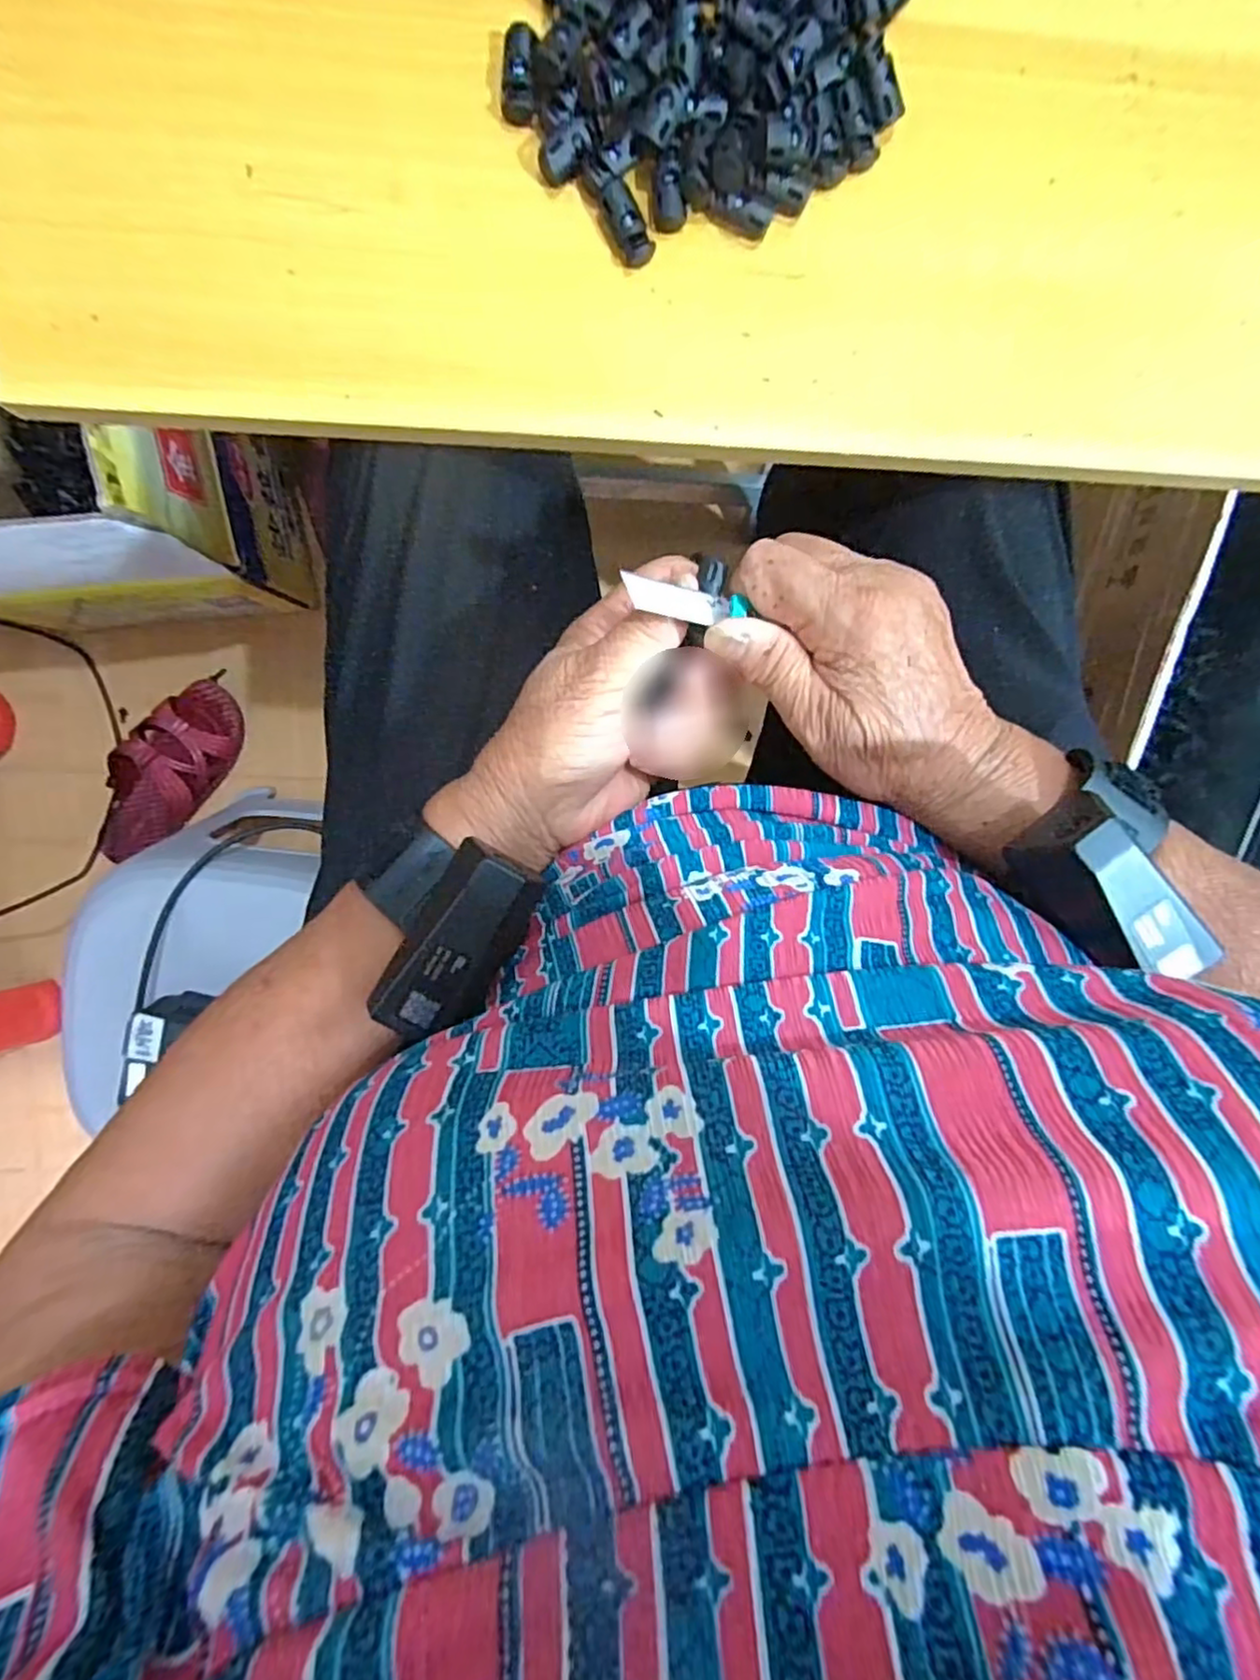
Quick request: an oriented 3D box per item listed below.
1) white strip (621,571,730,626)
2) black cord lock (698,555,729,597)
[{"bbox_3d":[0.017,-0.091,0.247,0.045,0.004,0.012,11,83,-23],"label":"white strip"},{"bbox_3d":[0.032,-0.102,0.254,0.010,0.004,0.015,2,98,-5],"label":"black cord lock"}]

